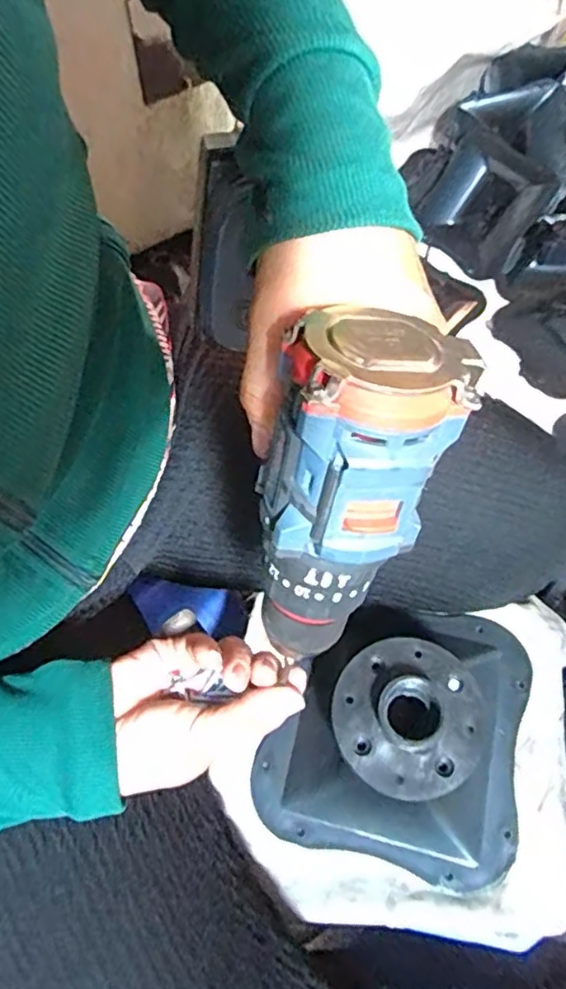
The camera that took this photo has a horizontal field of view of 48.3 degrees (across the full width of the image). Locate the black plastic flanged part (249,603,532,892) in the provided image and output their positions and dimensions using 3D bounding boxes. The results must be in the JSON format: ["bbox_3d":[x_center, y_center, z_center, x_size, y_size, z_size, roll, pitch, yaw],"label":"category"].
[{"bbox_3d":[0.083,0.154,0.432,0.177,0.078,0.177,13,63,7],"label":"black plastic flanged part"}]

